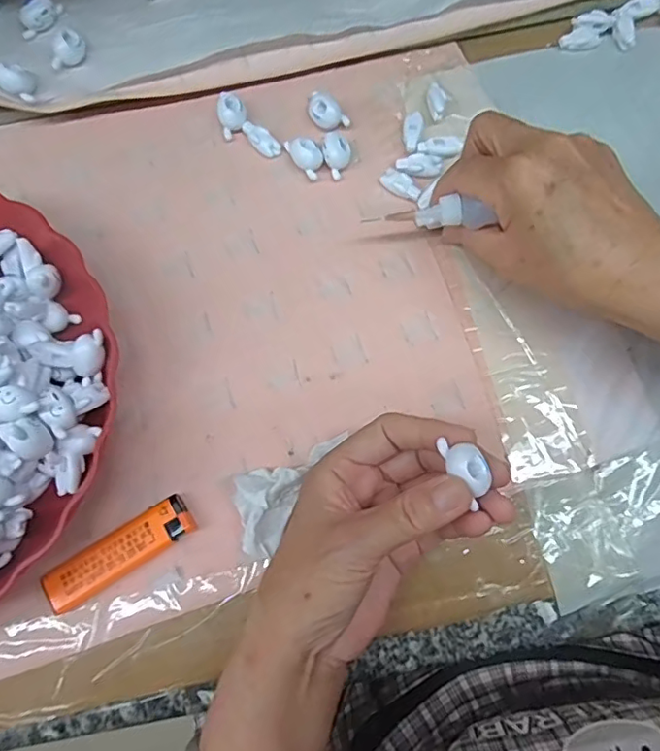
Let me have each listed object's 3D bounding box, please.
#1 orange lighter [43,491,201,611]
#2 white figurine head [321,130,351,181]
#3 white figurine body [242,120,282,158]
[{"bbox_3d":[-0.112,0.094,0.289,0.078,0.014,0.023,-33,80,-6],"label":"orange lighter"},{"bbox_3d":[0.004,-0.142,0.351,0.018,0.015,0.025,1,78,1],"label":"white figurine head"},{"bbox_3d":[-0.046,-0.157,0.358,0.030,0.006,0.014,42,82,8],"label":"white figurine body"}]

